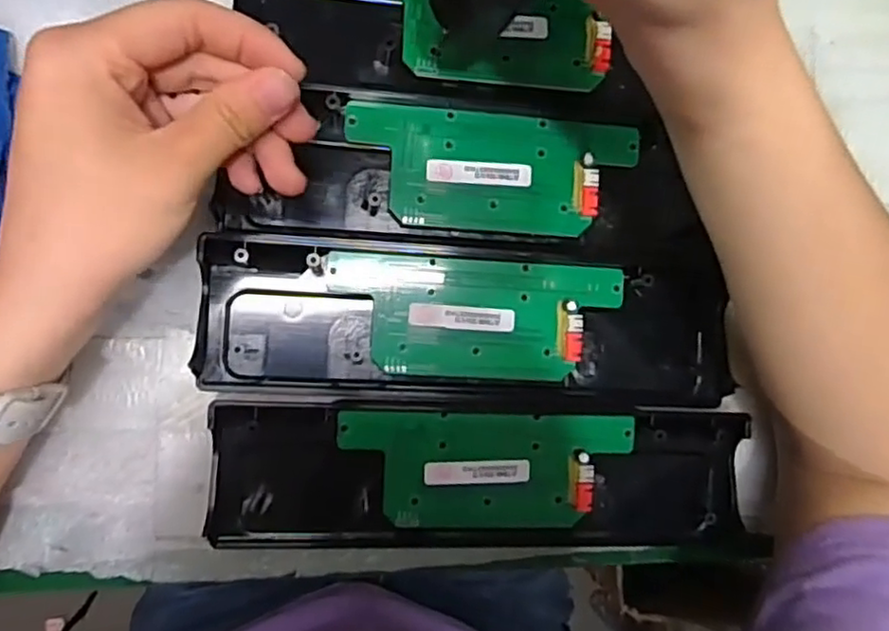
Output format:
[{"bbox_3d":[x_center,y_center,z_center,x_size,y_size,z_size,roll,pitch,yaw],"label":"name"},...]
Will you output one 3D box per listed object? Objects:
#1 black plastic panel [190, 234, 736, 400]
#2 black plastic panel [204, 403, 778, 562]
[{"bbox_3d":[0.015,0.004,0.309,0.243,0.018,0.068,3,90,-6],"label":"black plastic panel"},{"bbox_3d":[0.022,0.079,0.307,0.245,0.020,0.071,4,90,-6],"label":"black plastic panel"}]

